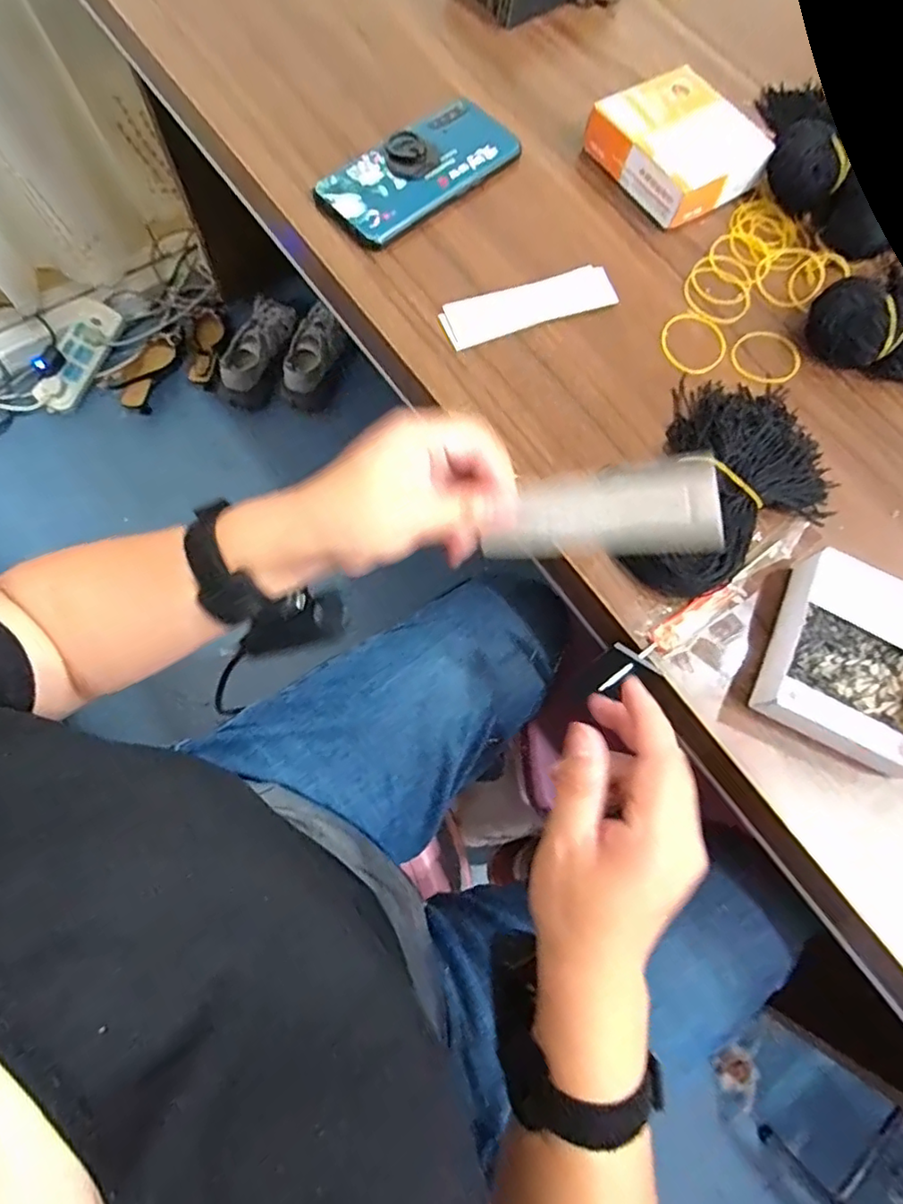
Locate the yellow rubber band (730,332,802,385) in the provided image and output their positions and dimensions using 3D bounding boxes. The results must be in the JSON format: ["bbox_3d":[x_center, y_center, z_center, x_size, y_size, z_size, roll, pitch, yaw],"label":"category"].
[{"bbox_3d":[0.231,-0.179,0.427,0.052,0.004,0.046,-23,76,-7],"label":"yellow rubber band"}]

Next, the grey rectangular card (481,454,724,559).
[{"bbox_3d":[0.067,-0.040,0.282,0.113,0.042,0.004,-2,28,34],"label":"grey rectangular card"}]

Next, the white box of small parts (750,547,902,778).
[{"bbox_3d":[0.246,0.035,0.349,0.112,0.027,0.110,25,75,6],"label":"white box of small parts"}]

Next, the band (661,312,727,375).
[{"bbox_3d":[0.178,-0.190,0.429,0.053,0.004,0.049,0,74,-1],"label":"band"}]

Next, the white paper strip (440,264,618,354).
[{"bbox_3d":[0.056,-0.215,0.425,0.129,0.005,0.034,-21,86,-10],"label":"white paper strip"}]

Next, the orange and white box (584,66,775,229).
[{"bbox_3d":[0.179,-0.360,0.460,0.106,0.040,0.110,-33,77,-10],"label":"orange and white box"}]

